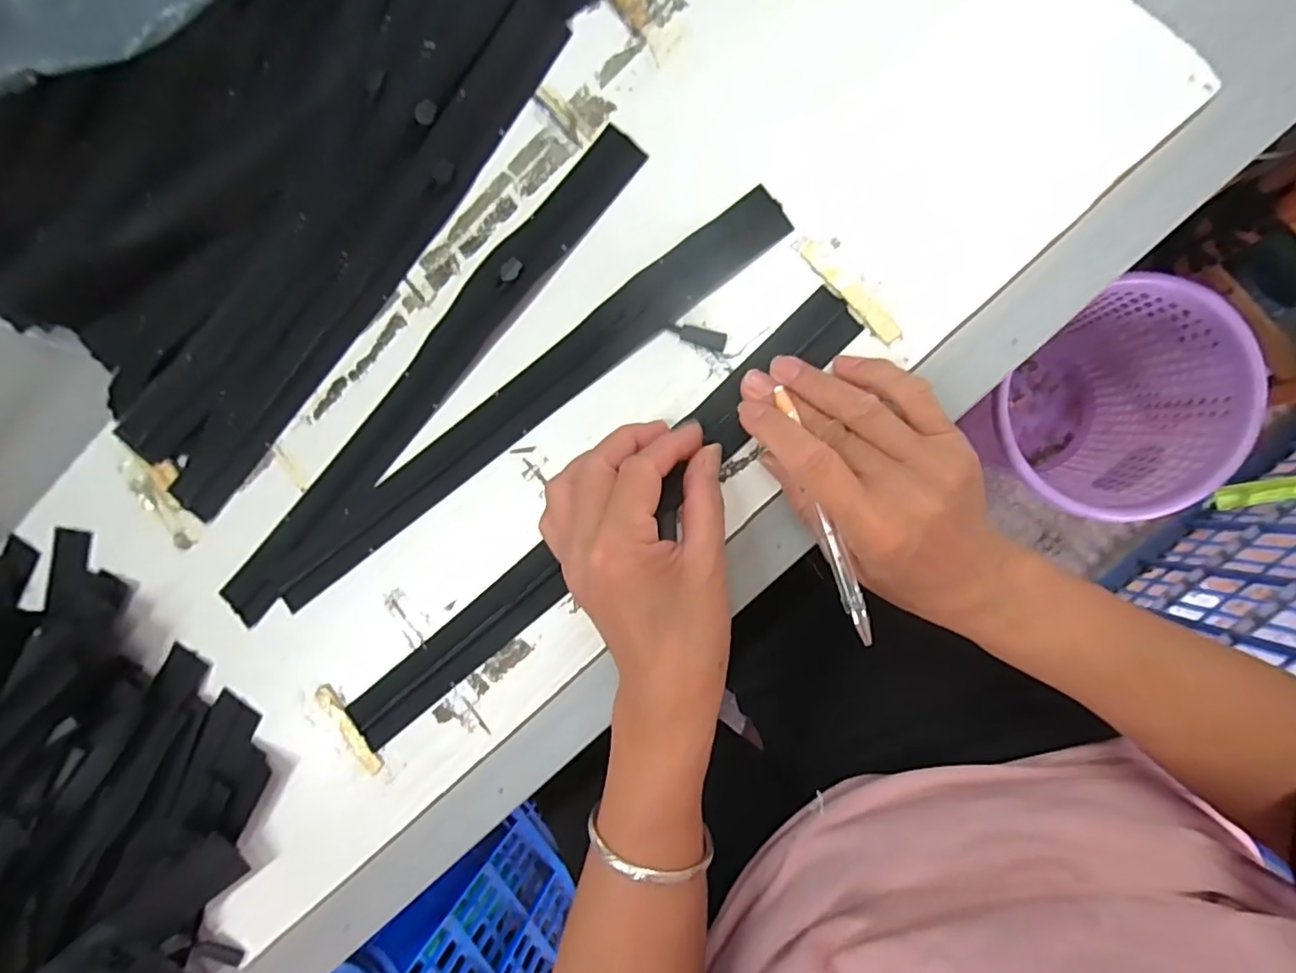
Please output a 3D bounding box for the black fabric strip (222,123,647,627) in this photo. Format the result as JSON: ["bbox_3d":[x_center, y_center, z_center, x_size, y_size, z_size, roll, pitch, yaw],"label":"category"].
[{"bbox_3d":[-0.127,-0.057,0.337,0.032,0.007,0.345,43,96,7],"label":"black fabric strip"}]

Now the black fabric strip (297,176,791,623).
[{"bbox_3d":[-0.072,-0.044,0.330,0.342,0.007,0.031,-36,85,8],"label":"black fabric strip"}]

